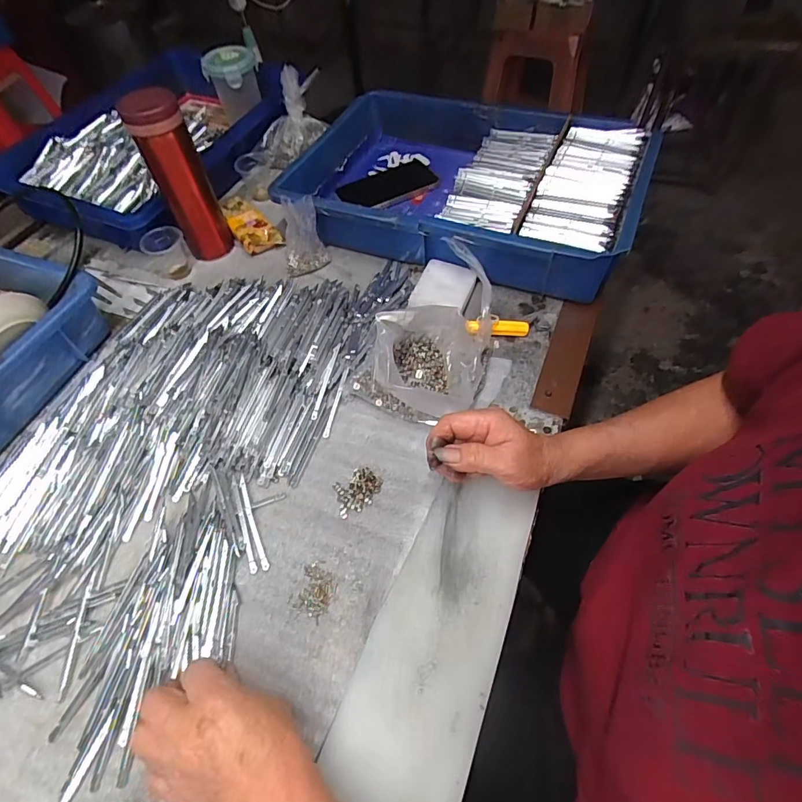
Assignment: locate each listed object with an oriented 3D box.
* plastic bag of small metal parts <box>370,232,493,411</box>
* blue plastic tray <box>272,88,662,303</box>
[{"bbox_3d":[0.040,-0.073,0.467,0.103,0.072,0.188,13,58,13],"label":"plastic bag of small metal parts"},{"bbox_3d":[0.080,-0.284,0.603,0.436,0.091,0.293,21,60,17],"label":"blue plastic tray"}]

